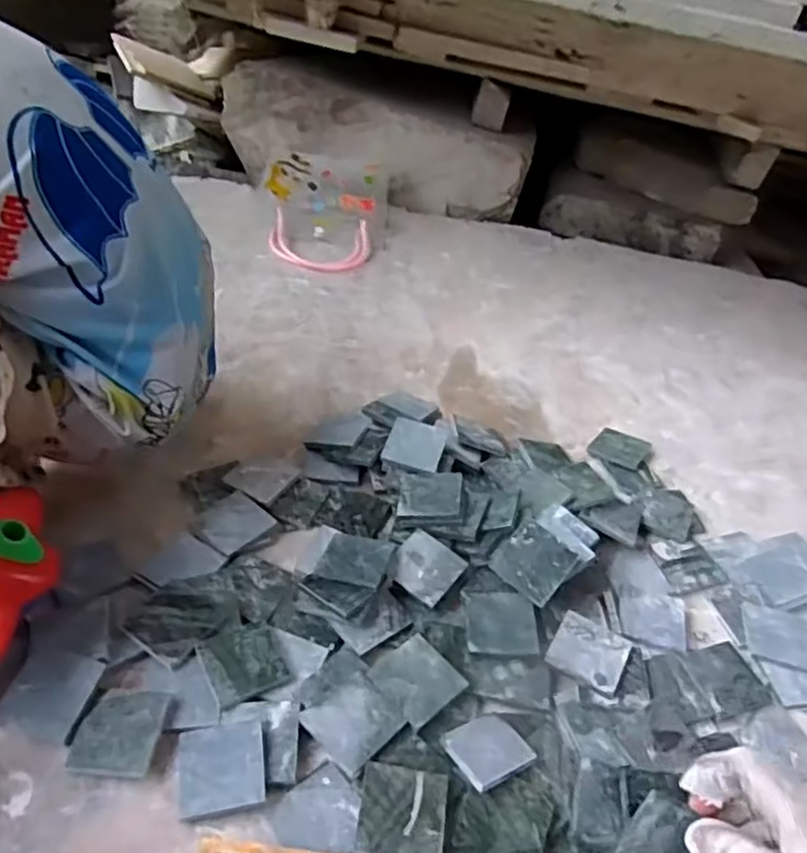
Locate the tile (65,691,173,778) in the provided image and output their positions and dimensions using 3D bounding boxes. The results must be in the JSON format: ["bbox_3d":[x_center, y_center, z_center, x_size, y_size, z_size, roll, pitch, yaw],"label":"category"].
[{"bbox_3d":[-0.166,0.179,0.415,0.046,0.007,0.046,6,40,-2],"label":"tile"}]

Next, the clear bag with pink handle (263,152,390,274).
[{"bbox_3d":[-0.102,-0.289,0.934,0.165,0.061,0.228,4,41,-4],"label":"clear bag with pink handle"}]

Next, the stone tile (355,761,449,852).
[{"bbox_3d":[0.000,0.214,0.392,0.048,0.004,0.048,9,40,2],"label":"stone tile"}]

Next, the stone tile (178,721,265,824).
[{"bbox_3d":[-0.104,0.193,0.402,0.047,0.006,0.049,-4,42,-13],"label":"stone tile"}]

